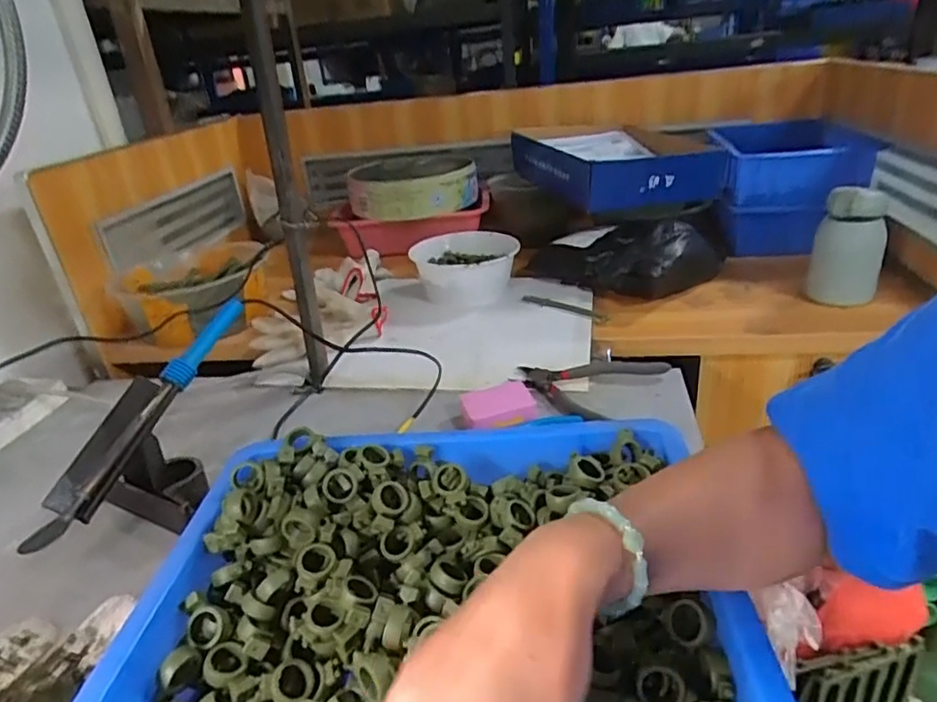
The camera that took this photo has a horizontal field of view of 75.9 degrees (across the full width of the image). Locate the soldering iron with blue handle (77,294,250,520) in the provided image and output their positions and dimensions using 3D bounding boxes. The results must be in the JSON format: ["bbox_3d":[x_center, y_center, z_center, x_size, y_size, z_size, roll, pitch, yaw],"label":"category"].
[{"bbox_3d":[-0.288,0.044,0.573,0.021,0.021,0.244,8,58,26],"label":"soldering iron with blue handle"}]

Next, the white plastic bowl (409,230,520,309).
[{"bbox_3d":[-0.006,-0.137,0.974,0.161,0.070,0.165,-5,27,2],"label":"white plastic bowl"}]

